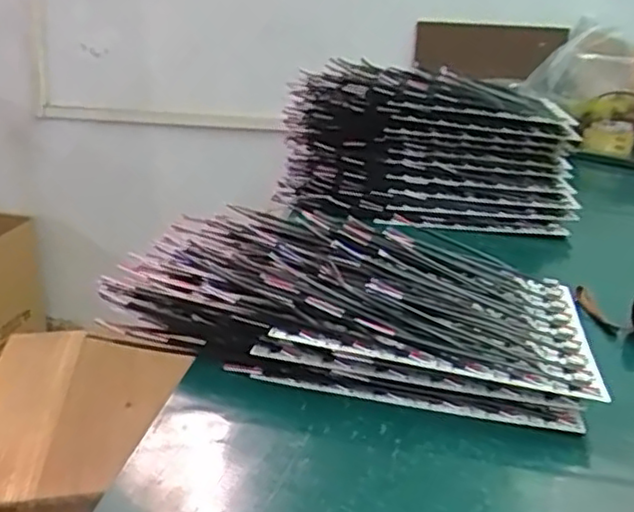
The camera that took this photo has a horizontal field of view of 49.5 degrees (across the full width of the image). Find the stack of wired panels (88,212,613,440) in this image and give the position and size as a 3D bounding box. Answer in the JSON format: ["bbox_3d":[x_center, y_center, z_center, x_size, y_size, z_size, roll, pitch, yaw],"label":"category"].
[{"bbox_3d":[0.032,0.037,0.580,0.374,0.064,0.204,12,23,18],"label":"stack of wired panels"}]

